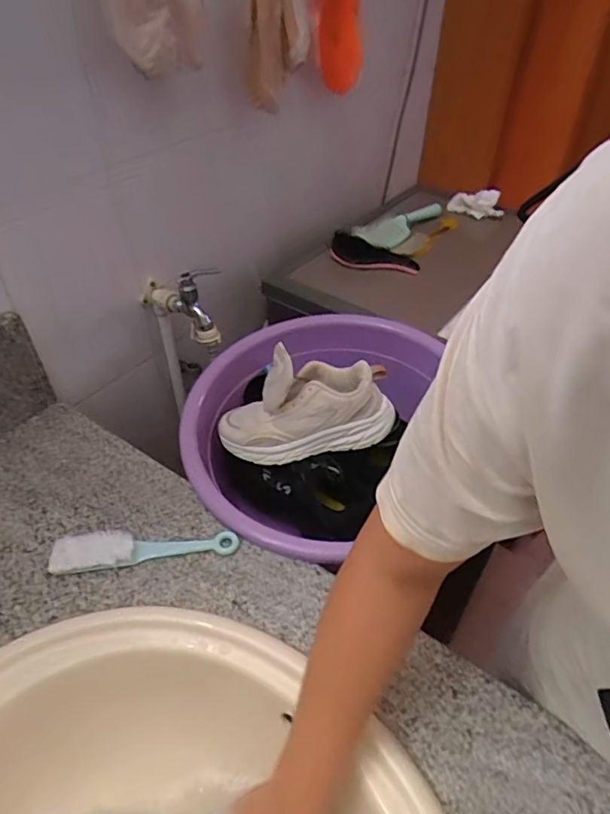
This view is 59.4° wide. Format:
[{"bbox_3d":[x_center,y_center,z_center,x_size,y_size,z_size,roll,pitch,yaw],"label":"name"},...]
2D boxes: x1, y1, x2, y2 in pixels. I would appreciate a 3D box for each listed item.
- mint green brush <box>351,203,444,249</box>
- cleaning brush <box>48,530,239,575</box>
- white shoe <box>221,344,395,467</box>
[{"bbox_3d":[0.204,-0.373,1.107,0.240,0.029,0.068,-24,49,-25],"label":"mint green brush"},{"bbox_3d":[-0.182,0.153,0.609,0.203,0.028,0.044,-5,43,-8],"label":"cleaning brush"},{"bbox_3d":[0.001,-0.004,0.745,0.237,0.119,0.102,-4,43,-6],"label":"white shoe"}]

